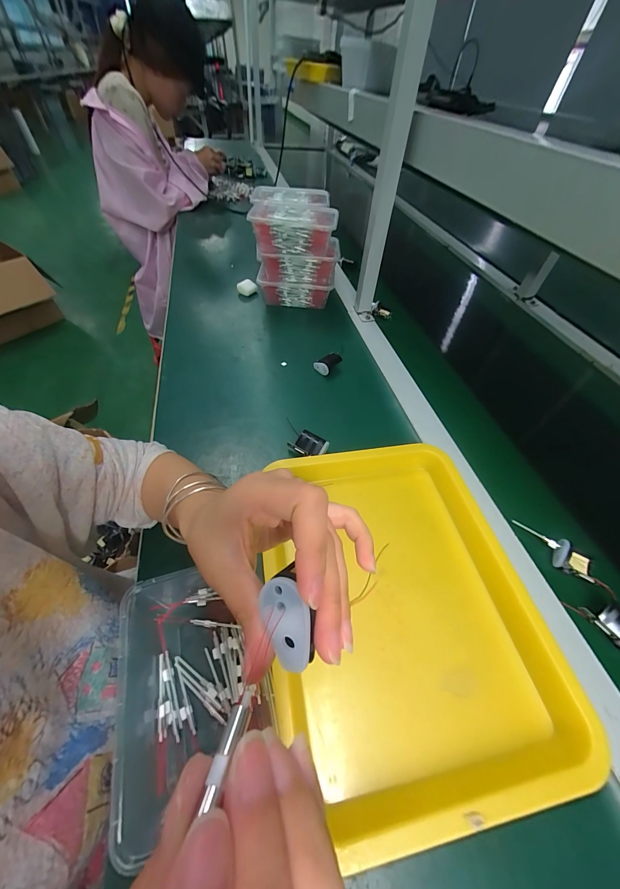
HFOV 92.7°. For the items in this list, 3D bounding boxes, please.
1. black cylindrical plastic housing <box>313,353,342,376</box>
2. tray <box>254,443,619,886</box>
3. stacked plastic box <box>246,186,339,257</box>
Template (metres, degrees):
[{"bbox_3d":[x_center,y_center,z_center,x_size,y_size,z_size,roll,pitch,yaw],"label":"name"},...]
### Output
[{"bbox_3d":[0.034,-0.151,0.543,0.035,0.021,0.055,36,59,22],"label":"black cylindrical plastic housing"},{"bbox_3d":[0.091,0.148,0.316,0.264,0.030,0.327,-6,53,-8],"label":"tray"},{"bbox_3d":[-0.034,-0.459,0.610,0.164,0.062,0.224,-2,52,-4],"label":"stacked plastic box"}]

